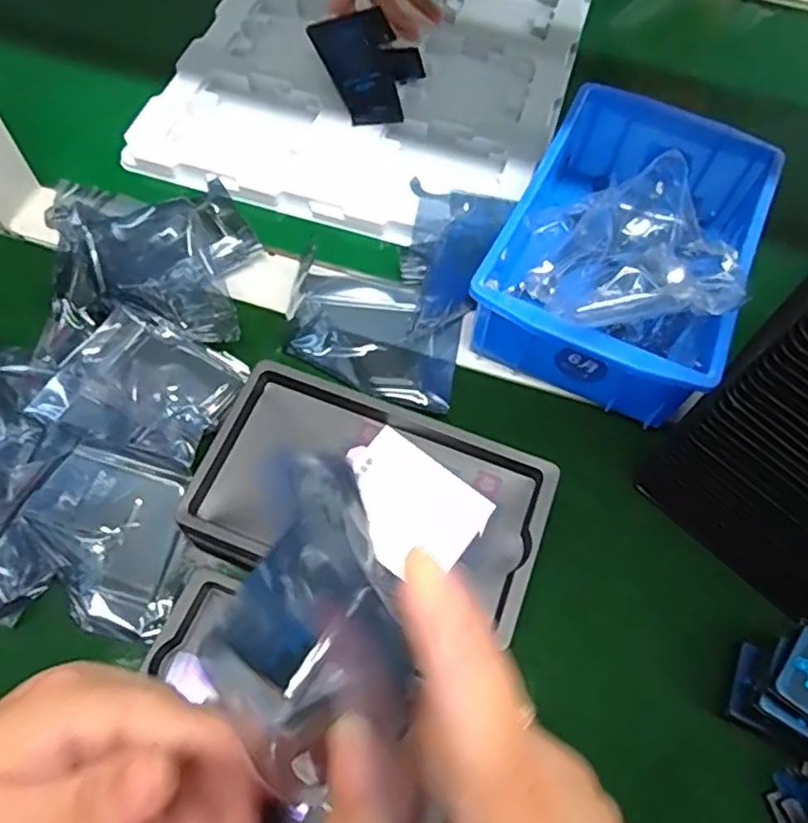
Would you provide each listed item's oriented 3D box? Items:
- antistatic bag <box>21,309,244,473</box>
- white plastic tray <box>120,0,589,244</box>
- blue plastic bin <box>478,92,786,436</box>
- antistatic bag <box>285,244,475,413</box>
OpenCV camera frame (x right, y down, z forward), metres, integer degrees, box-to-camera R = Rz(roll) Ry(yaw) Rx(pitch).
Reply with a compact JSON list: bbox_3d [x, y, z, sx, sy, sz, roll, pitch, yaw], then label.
[{"bbox_3d":[-0.142,-0.010,0.356,0.089,0.008,0.074,25,65,9],"label":"antistatic bag"},{"bbox_3d":[-0.019,-0.265,0.497,0.271,0.014,0.310,18,64,6],"label":"white plastic tray"},{"bbox_3d":[0.131,-0.100,0.396,0.123,0.062,0.198,26,65,9],"label":"blue plastic bin"},{"bbox_3d":[-0.018,-0.049,0.394,0.113,0.011,0.076,23,65,8],"label":"antistatic bag"}]

